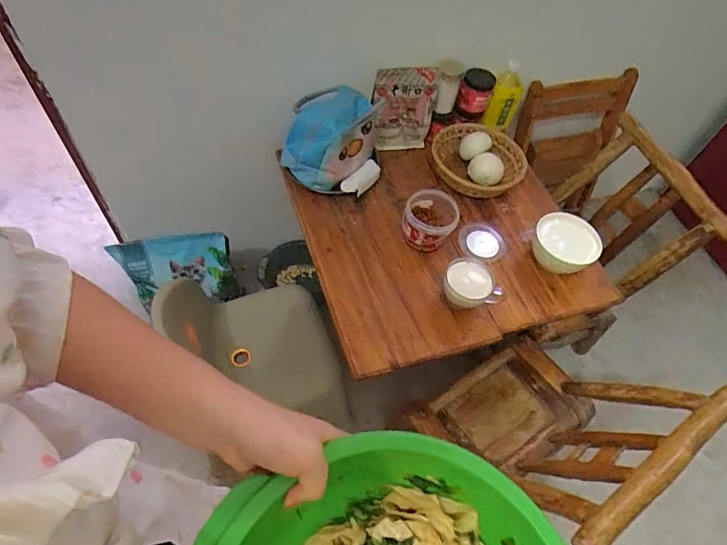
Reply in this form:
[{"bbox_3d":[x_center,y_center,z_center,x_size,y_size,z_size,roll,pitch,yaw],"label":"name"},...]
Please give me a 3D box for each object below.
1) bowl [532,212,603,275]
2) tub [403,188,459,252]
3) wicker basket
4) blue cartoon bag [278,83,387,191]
[{"bbox_3d":[0.466,-0.071,1.059,0.133,0.074,0.122,3,56,-4],"label":"bowl"},{"bbox_3d":[0.153,-0.122,1.058,0.121,0.094,0.128,3,56,-4],"label":"tub"},{"bbox_3d":[0.311,-0.294,1.230,0.253,0.082,0.216,8,56,0],"label":"wicker basket"},{"bbox_3d":[-0.081,-0.315,1.075,0.209,0.173,0.170,5,56,-2],"label":"blue cartoon bag"}]

